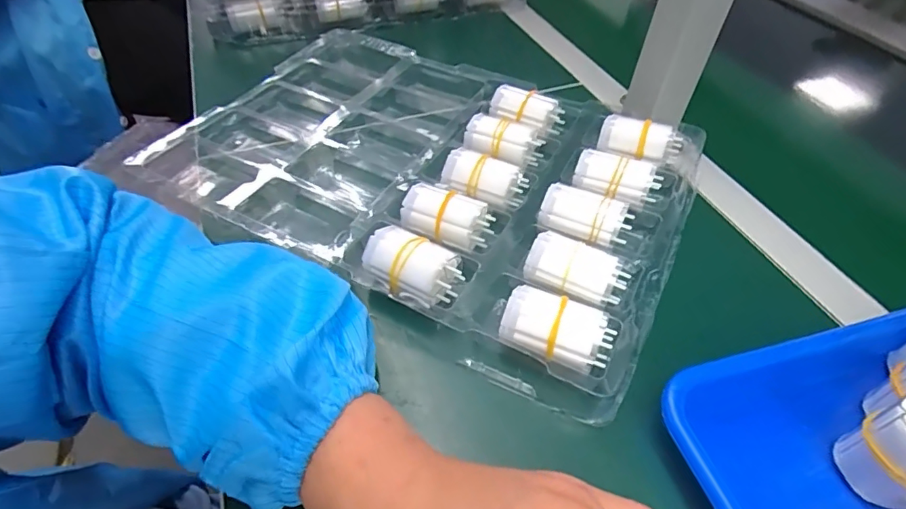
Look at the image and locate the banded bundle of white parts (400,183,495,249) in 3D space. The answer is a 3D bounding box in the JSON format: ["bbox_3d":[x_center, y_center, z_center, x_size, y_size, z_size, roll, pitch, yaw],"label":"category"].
[{"bbox_3d":[-0.005,-0.026,0.353,0.064,0.036,0.027,17,50,13],"label":"banded bundle of white parts"}]

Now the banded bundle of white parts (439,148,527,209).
[{"bbox_3d":[0.025,-0.061,0.382,0.061,0.027,0.035,19,50,15],"label":"banded bundle of white parts"}]

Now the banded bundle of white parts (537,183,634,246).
[{"bbox_3d":[0.096,-0.029,0.355,0.063,0.023,0.033,23,51,18],"label":"banded bundle of white parts"}]

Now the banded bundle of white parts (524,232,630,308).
[{"bbox_3d":[0.081,0.012,0.324,0.064,0.031,0.031,21,51,16],"label":"banded bundle of white parts"}]

